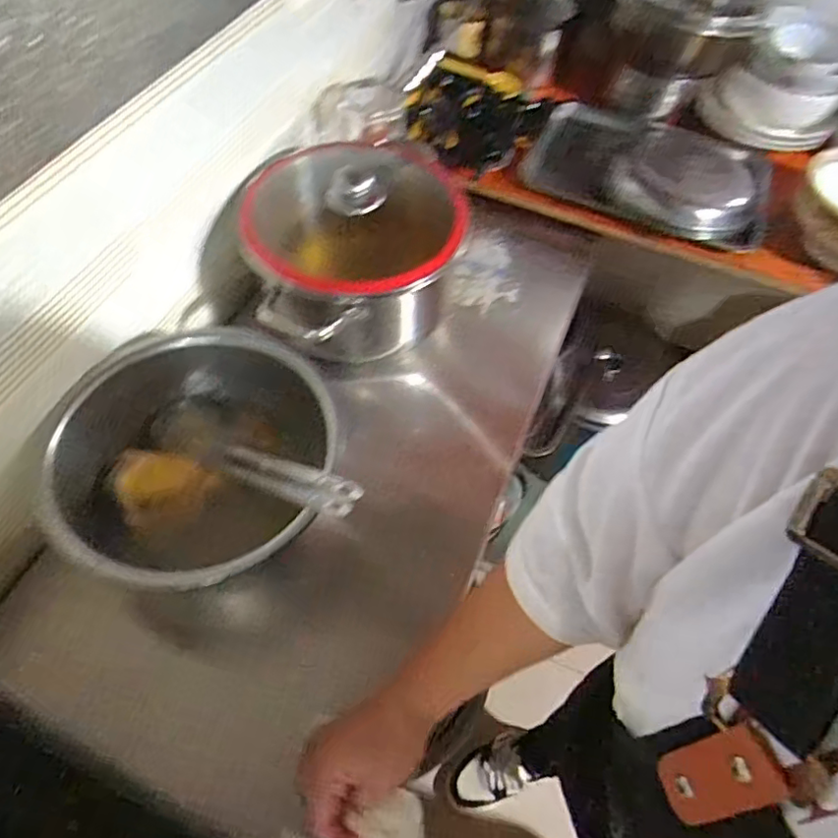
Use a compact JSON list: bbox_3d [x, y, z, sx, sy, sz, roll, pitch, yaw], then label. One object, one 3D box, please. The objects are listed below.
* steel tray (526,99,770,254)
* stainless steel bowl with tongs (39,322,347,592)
[{"bbox_3d":[0.334,-0.371,0.888,0.333,0.034,0.251,22,57,11],"label":"steel tray"},{"bbox_3d":[-0.196,0.048,0.577,0.210,0.115,0.251,7,56,1],"label":"stainless steel bowl with tongs"}]

